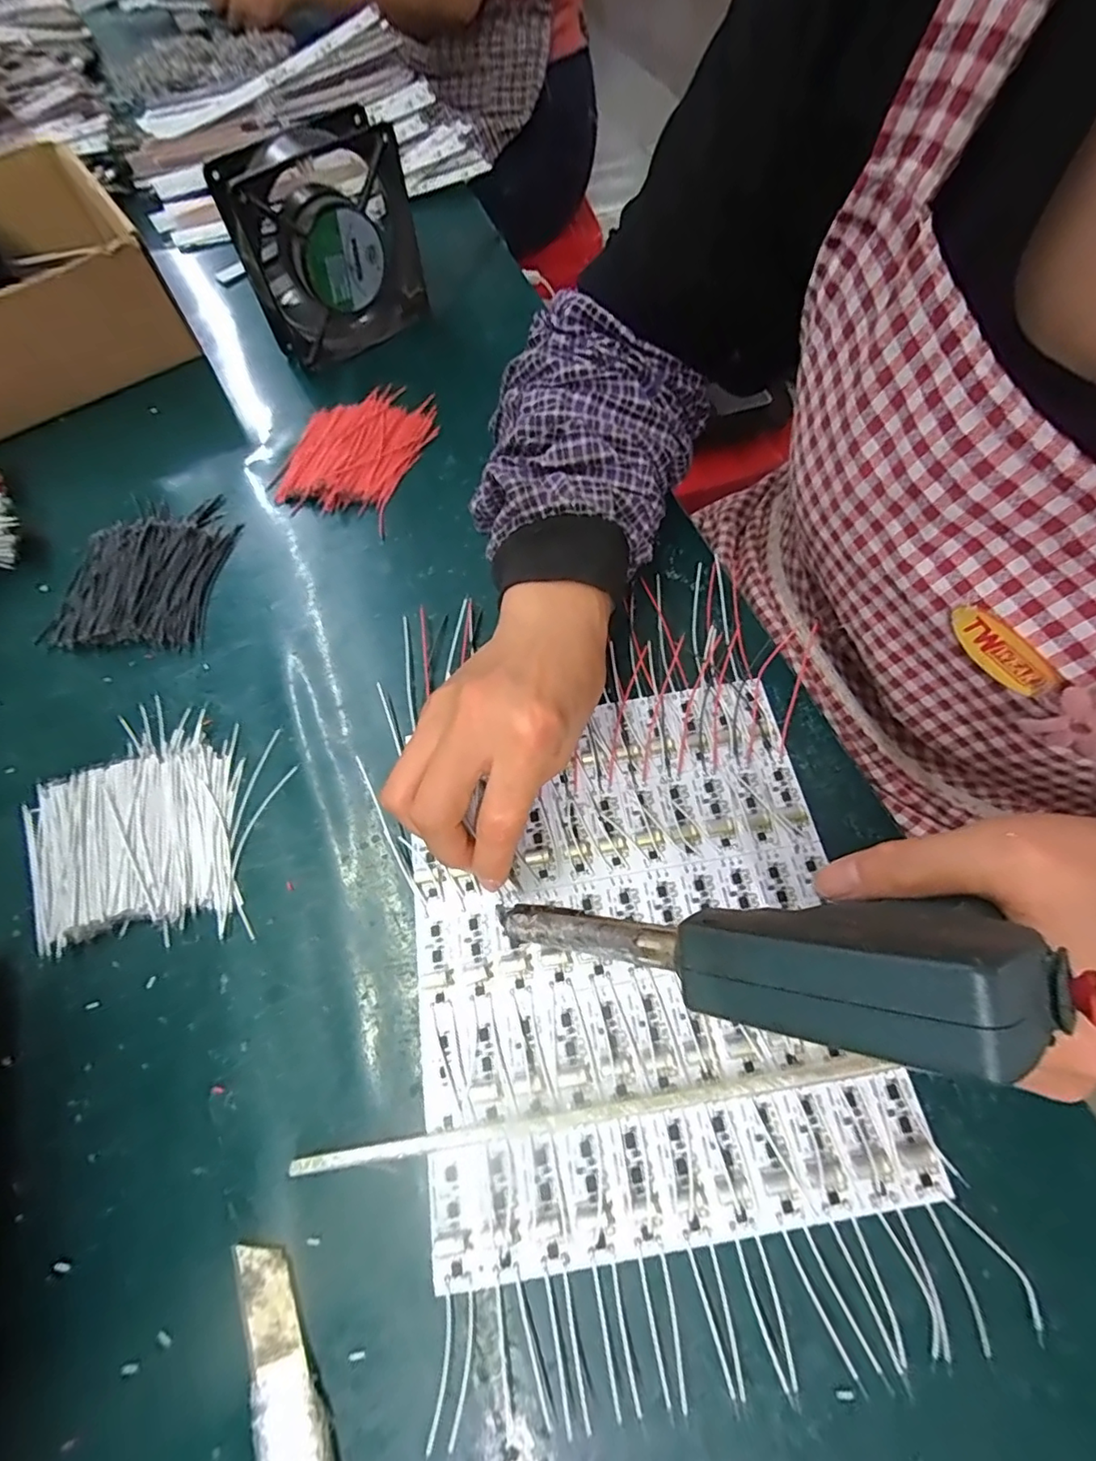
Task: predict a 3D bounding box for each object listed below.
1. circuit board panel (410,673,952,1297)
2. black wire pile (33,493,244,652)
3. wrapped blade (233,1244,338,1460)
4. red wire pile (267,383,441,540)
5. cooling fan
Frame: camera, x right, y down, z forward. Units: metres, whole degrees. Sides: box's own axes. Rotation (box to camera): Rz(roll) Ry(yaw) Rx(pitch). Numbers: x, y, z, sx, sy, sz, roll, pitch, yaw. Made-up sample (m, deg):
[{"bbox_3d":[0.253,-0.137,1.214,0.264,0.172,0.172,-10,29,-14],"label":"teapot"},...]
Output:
[{"bbox_3d":[0.036,0.091,0.262,0.191,0.008,0.224,-10,64,-2],"label":"circuit board panel"},{"bbox_3d":[-0.259,-0.104,0.368,0.094,0.014,0.114,1,64,3],"label":"black wire pile"},{"bbox_3d":[-0.088,0.234,0.193,0.025,0.010,0.101,-24,65,-9],"label":"wrapped blade"},{"bbox_3d":[-0.136,-0.204,0.409,0.091,0.016,0.122,15,66,10],"label":"red wire pile"},{"bbox_3d":[-0.156,-0.351,0.415,0.123,0.111,0.050,-33,67,-13],"label":"cooling fan"}]

